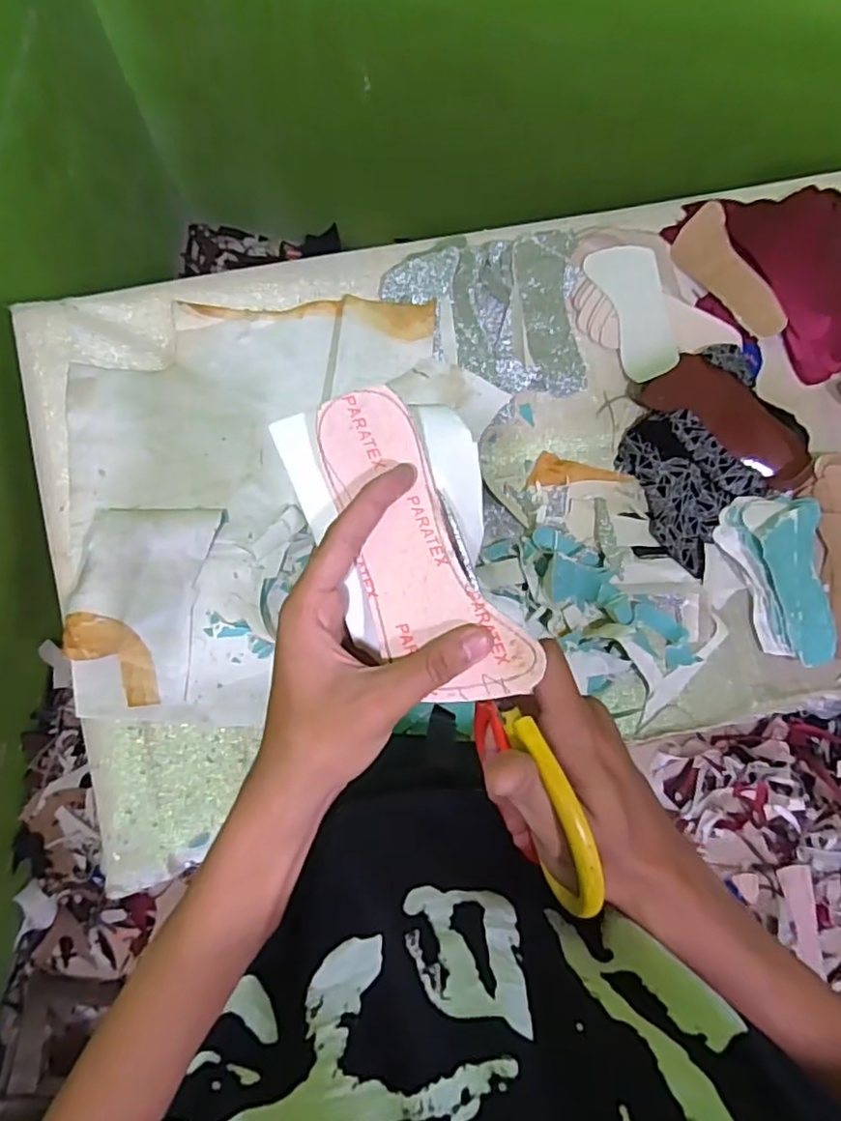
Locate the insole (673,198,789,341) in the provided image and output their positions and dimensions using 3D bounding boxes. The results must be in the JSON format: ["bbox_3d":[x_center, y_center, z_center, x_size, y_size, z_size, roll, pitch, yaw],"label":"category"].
[{"bbox_3d":[0.355,-0.328,0.732,0.064,0.012,0.163,-29,89,20],"label":"insole"}]

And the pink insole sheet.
[{"bbox_3d":[-0.005,-0.003,0.305,0.059,0.023,0.159,-25,85,-7],"label":"pink insole sheet"}]

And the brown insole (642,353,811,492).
[{"bbox_3d":[0.345,-0.157,0.699,0.189,0.031,0.069,33,81,0],"label":"brown insole"}]

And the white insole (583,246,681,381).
[{"bbox_3d":[0.243,-0.280,0.703,0.067,0.009,0.154,-20,87,17],"label":"white insole"}]

